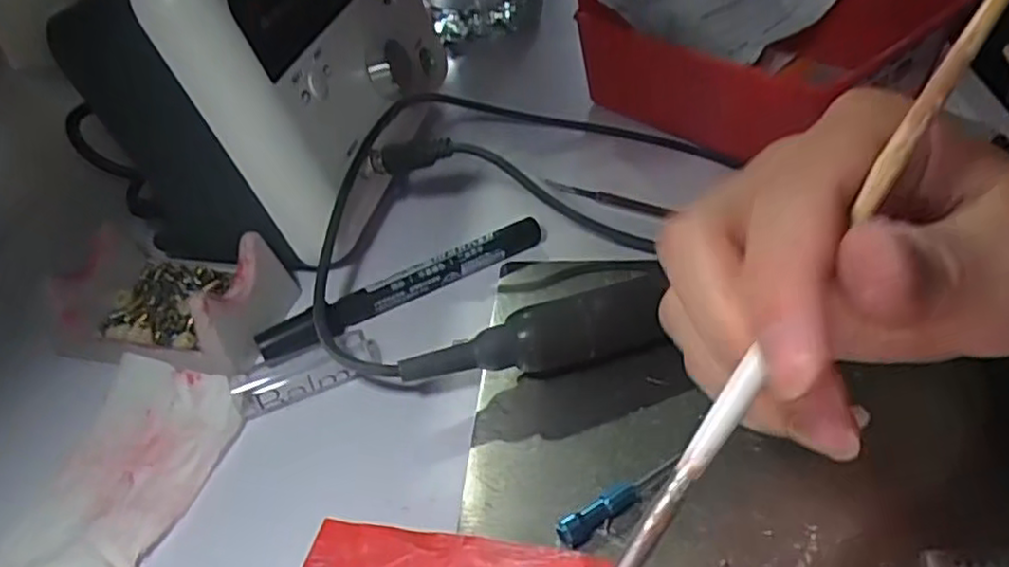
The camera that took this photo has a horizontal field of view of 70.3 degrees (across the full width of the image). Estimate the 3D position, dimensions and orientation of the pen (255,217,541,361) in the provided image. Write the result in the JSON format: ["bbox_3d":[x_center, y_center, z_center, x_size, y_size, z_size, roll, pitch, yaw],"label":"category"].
[{"bbox_3d":[-0.045,0.002,0.343,0.145,0.014,0.016,-24,44,-20],"label":"pen"}]

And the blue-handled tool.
[{"bbox_3d":[0.042,0.075,0.251,0.054,0.010,0.008,-25,45,-21],"label":"blue-handled tool"}]

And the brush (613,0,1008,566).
[{"bbox_3d":[0.063,0.006,0.153,0.009,0.005,0.184,32,86,35],"label":"brush"}]

